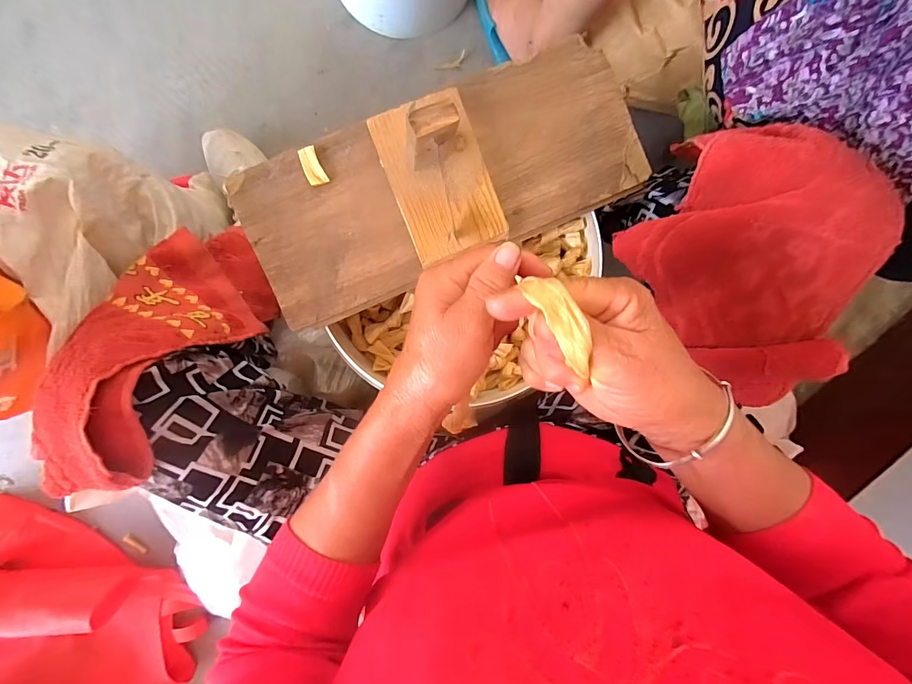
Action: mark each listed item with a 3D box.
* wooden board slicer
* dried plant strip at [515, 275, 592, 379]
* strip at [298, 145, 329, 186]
[{"bbox_3d":[-0.011,-0.155,0.387,0.385,0.028,0.158,-24,94,-2],"label":"wooden board slicer"},{"bbox_3d":[0.054,-0.011,0.203,0.018,0.009,0.053,-28,80,-2],"label":"dried plant strip"},{"bbox_3d":[-0.138,-0.168,0.387,0.017,0.005,0.036,-25,94,-2],"label":"strip"}]

